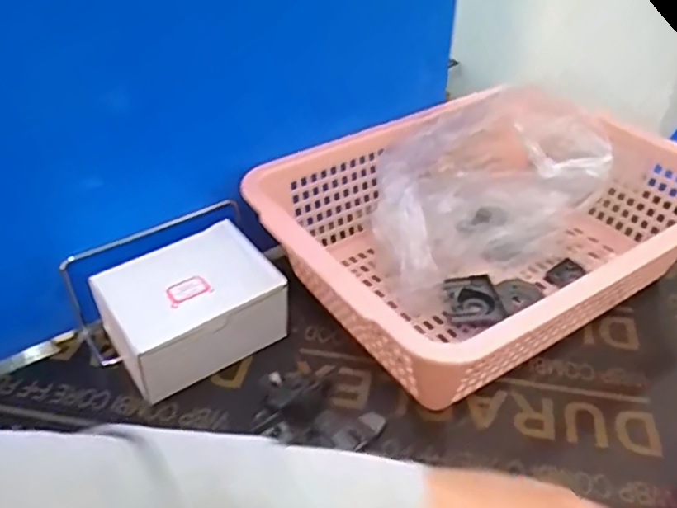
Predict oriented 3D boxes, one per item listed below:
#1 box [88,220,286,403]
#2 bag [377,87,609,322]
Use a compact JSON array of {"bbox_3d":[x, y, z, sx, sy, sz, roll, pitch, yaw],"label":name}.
[{"bbox_3d":[-0.114,0.042,0.487,0.123,0.065,0.092,-24,45,-25],"label":"box"},{"bbox_3d":[0.115,-0.058,0.542,0.225,0.122,0.133,-22,44,-23],"label":"bag"}]

